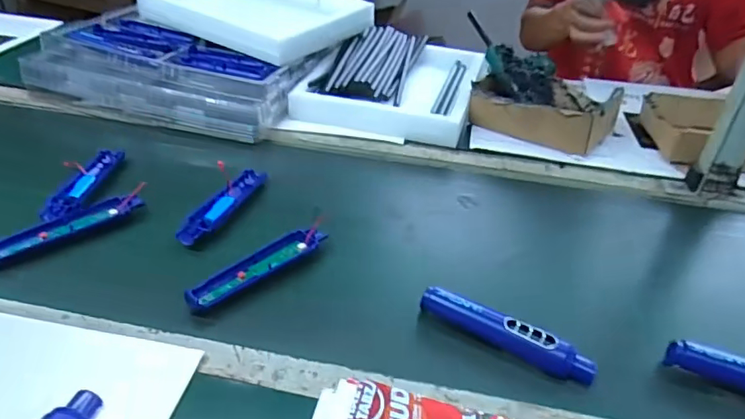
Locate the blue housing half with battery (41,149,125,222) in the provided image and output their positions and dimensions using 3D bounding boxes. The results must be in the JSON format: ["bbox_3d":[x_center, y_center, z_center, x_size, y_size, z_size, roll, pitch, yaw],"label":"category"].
[{"bbox_3d":[-0.377,-0.036,0.695,0.031,0.017,0.175,6,35,-1],"label":"blue housing half with battery"}]

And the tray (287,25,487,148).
[{"bbox_3d":[0.055,-0.246,0.988,0.287,0.072,0.384,16,36,13],"label":"tray"}]

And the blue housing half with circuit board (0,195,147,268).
[{"bbox_3d":[-0.354,0.023,0.617,0.172,0.028,0.023,-25,46,-37],"label":"blue housing half with circuit board"}]

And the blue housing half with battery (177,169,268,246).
[{"bbox_3d":[-0.188,-0.007,0.672,0.034,0.016,0.166,17,36,14],"label":"blue housing half with battery"}]

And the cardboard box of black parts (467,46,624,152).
[{"bbox_3d":[0.300,-0.193,0.914,0.222,0.100,0.223,28,40,27],"label":"cardboard box of black parts"}]

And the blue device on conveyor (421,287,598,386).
[{"bbox_3d":[0.129,0.120,0.515,0.170,0.029,0.024,22,37,20],"label":"blue device on conveyor"}]

